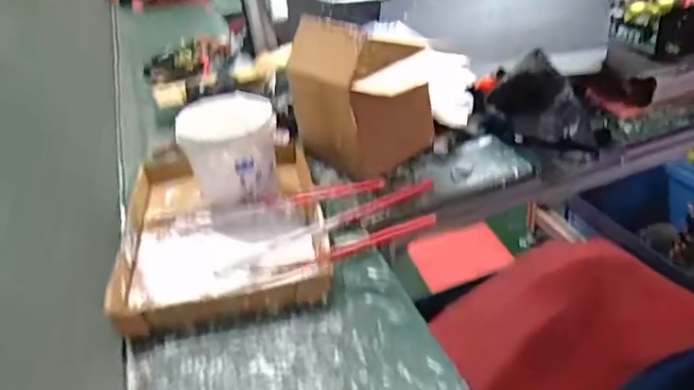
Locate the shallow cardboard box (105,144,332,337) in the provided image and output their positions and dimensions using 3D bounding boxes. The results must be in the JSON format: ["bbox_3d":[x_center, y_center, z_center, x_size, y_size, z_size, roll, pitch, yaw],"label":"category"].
[{"bbox_3d":[-0.153,0.038,0.693,0.230,0.042,0.300,-12,34,-7],"label":"shallow cardboard box"}]

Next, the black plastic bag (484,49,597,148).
[{"bbox_3d":[0.280,-0.132,0.802,0.159,0.107,0.076,13,39,28],"label":"black plastic bag"}]

